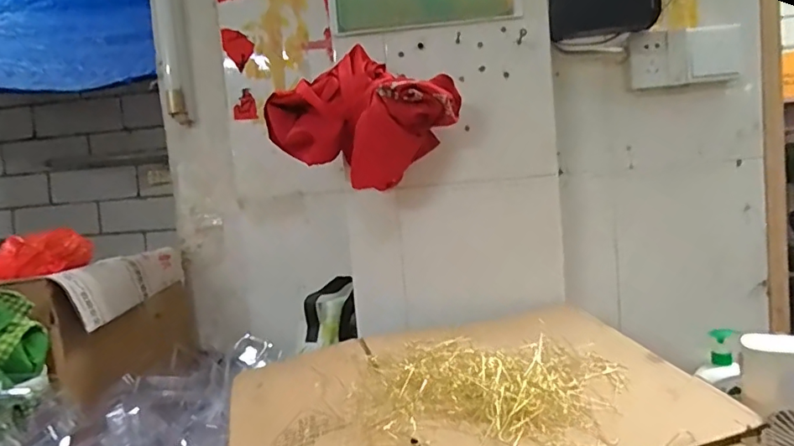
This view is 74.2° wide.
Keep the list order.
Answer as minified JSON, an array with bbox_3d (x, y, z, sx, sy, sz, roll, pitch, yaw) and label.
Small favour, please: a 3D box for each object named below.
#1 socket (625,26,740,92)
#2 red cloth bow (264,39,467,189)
[{"bbox_3d":[0.496,-0.285,0.899,0.189,0.090,0.026,-4,5,1],"label":"socket"},{"bbox_3d":[-0.048,-0.141,0.762,0.272,0.164,0.112,-2,5,26],"label":"red cloth bow"}]

